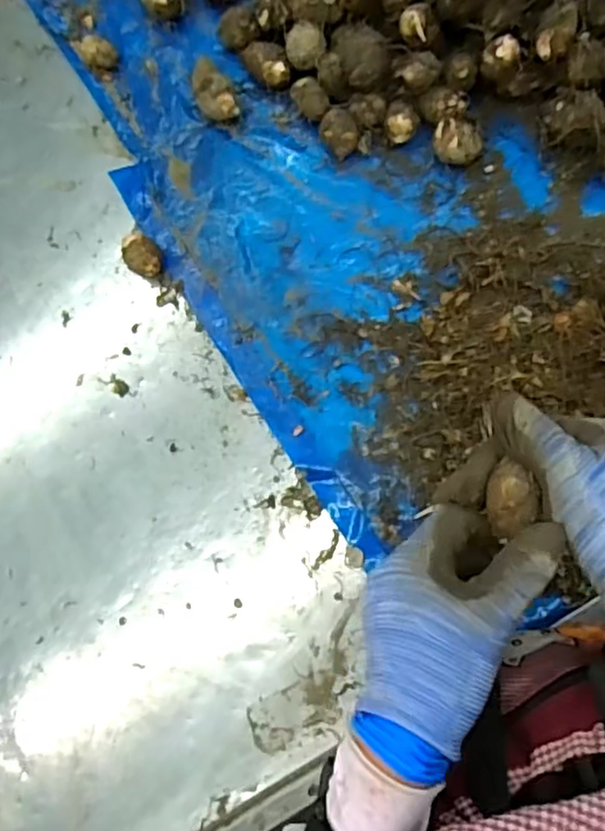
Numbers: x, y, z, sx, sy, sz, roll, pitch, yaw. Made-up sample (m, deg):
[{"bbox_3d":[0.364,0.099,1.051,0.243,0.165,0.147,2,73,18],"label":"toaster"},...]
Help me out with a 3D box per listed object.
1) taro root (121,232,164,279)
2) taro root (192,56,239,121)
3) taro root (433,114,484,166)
[{"bbox_3d":[-0.150,-0.149,0.610,0.039,0.026,0.032,41,90,10],"label":"taro root"},{"bbox_3d":[-0.084,-0.306,0.612,0.034,0.038,0.066,-22,81,5],"label":"taro root"},{"bbox_3d":[0.137,-0.240,0.577,0.041,0.034,0.038,6,85,8],"label":"taro root"}]

